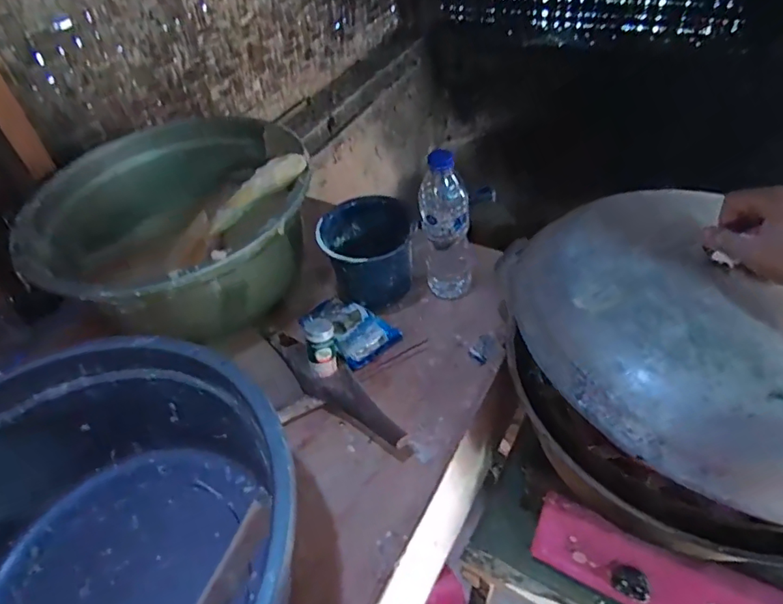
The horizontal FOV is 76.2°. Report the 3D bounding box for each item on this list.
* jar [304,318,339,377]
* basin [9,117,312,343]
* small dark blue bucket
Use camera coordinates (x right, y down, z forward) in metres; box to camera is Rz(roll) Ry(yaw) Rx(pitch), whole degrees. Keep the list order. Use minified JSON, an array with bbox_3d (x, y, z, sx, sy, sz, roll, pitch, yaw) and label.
[{"bbox_3d":[-0.089,0.057,0.634,0.039,0.061,0.041,-8,44,-3],"label":"jar"},{"bbox_3d":[-0.329,-0.117,0.796,0.390,0.197,0.416,-2,44,2],"label":"basin"},{"bbox_3d":[-0.034,-0.081,0.745,0.135,0.119,0.131,-2,44,2],"label":"small dark blue bucket"}]

